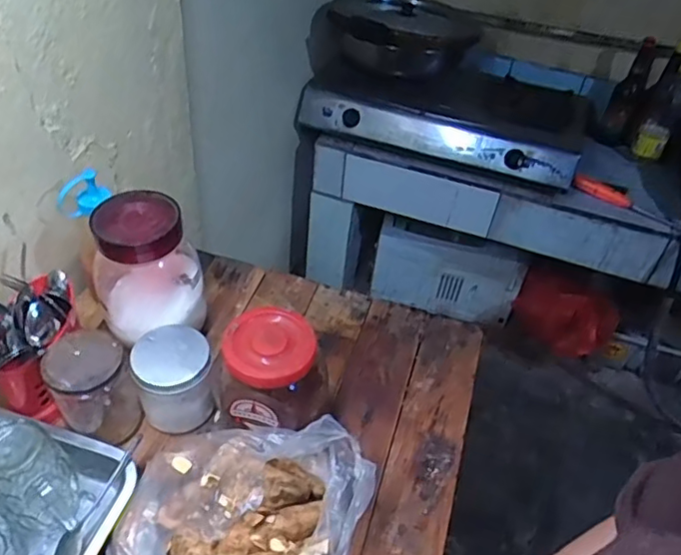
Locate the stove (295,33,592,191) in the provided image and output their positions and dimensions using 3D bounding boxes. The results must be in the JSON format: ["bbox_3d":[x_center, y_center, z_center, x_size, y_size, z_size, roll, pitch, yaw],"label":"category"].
[{"bbox_3d":[0.290,-0.481,1.562,0.701,0.179,0.406,19,44,14],"label":"stove"}]

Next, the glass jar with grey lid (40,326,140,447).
[{"bbox_3d":[-0.281,0.128,0.676,0.078,0.128,0.076,3,44,-3],"label":"glass jar with grey lid"}]

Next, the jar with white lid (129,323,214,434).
[{"bbox_3d":[-0.199,0.121,0.711,0.084,0.102,0.089,3,44,-3],"label":"jar with white lid"}]

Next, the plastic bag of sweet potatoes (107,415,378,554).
[{"bbox_3d":[-0.103,0.261,0.592,0.228,0.092,0.236,14,45,8],"label":"plastic bag of sweet potatoes"}]

